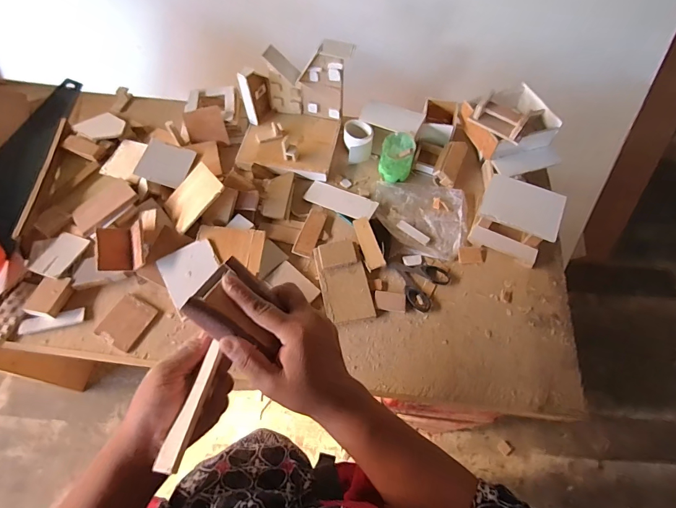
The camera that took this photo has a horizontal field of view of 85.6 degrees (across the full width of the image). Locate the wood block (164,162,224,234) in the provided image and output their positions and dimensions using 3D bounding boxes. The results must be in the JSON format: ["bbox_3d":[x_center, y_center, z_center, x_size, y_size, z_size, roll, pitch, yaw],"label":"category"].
[{"bbox_3d":[-0.246,-0.096,0.617,0.104,0.008,0.101,-49,53,2],"label":"wood block"}]

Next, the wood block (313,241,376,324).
[{"bbox_3d":[0.009,0.044,0.588,0.073,0.020,0.132,-11,62,-6],"label":"wood block"}]

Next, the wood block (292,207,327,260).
[{"bbox_3d":[-0.048,-0.037,0.633,0.032,0.013,0.096,16,63,9],"label":"wood block"}]

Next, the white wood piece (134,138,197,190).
[{"bbox_3d":[-0.314,-0.165,0.668,0.082,0.004,0.081,20,74,-10],"label":"white wood piece"}]

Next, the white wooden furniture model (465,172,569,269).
[{"bbox_3d":[0.298,-0.062,0.614,0.119,0.082,0.106,25,65,13],"label":"white wooden furniture model"}]

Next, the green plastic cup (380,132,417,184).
[{"bbox_3d":[0.109,-0.180,0.676,0.060,0.081,0.074,12,62,7],"label":"green plastic cup"}]

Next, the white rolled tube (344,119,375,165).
[{"bbox_3d":[0.039,-0.213,0.701,0.055,0.059,0.066,-1,62,0],"label":"white rolled tube"}]

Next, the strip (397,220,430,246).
[{"bbox_3d":[0.132,-0.038,0.642,0.063,0.006,0.017,38,86,18],"label":"strip"}]

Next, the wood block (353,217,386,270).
[{"bbox_3d":[0.052,-0.019,0.615,0.029,0.004,0.093,-20,71,2],"label":"wood block"}]

